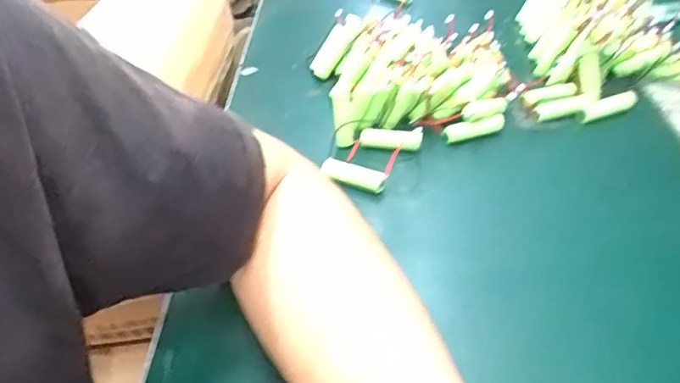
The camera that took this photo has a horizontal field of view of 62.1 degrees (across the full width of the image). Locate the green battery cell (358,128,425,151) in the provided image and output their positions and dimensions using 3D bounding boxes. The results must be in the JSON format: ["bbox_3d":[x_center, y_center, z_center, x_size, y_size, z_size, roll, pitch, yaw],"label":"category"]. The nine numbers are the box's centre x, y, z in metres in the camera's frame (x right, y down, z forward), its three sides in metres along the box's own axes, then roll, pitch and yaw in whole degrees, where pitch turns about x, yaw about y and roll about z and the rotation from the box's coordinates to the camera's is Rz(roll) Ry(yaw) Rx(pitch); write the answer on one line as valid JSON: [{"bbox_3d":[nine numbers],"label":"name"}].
[{"bbox_3d":[0.043,-0.045,0.476,0.052,0.014,0.011,5,40,10],"label":"green battery cell"}]

